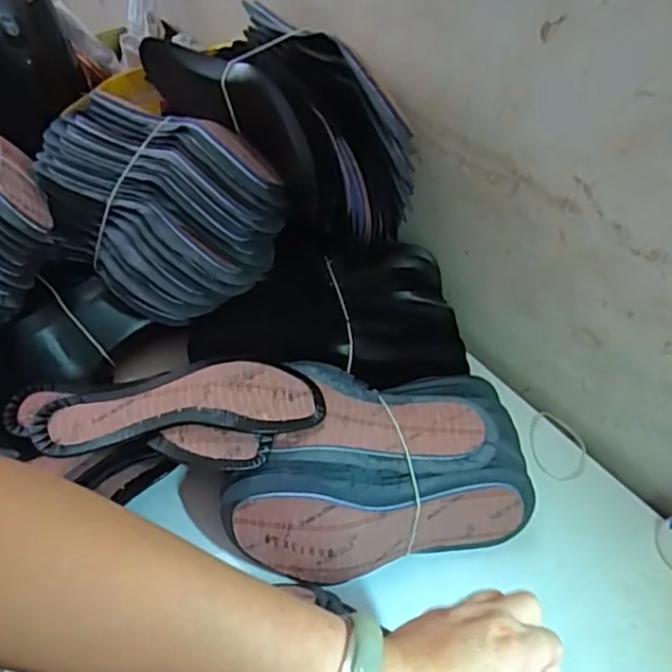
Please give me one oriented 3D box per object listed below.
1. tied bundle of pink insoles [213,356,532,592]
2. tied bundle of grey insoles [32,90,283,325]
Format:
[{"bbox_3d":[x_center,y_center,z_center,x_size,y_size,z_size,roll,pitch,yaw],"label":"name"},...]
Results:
[{"bbox_3d":[0.036,0.118,0.551,0.256,0.103,0.179,-1,49,-1],"label":"tied bundle of pink insoles"},{"bbox_3d":[-0.172,-0.121,0.594,0.254,0.095,0.179,27,94,21],"label":"tied bundle of grey insoles"}]

